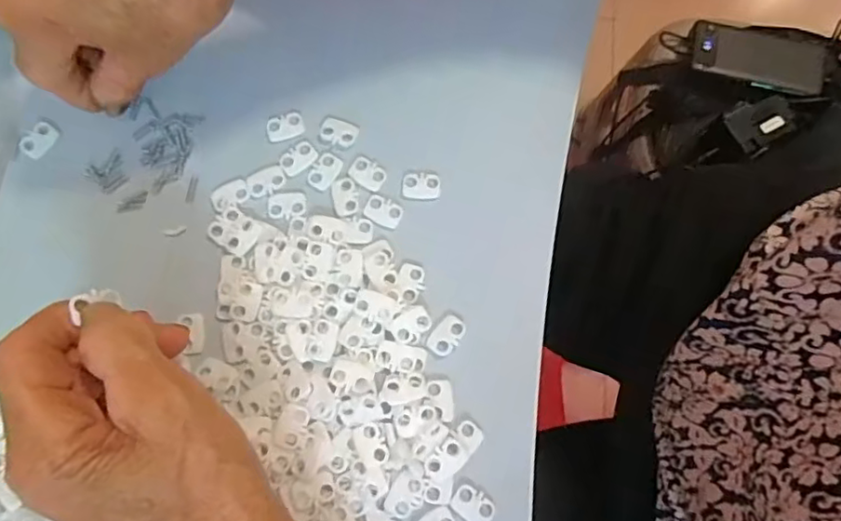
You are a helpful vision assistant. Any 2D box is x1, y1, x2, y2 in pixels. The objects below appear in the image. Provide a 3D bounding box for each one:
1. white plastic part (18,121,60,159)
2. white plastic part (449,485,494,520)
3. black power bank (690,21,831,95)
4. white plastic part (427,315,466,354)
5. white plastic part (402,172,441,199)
[{"bbox_3d":[-0.189,-0.060,0.294,0.014,0.004,0.019,39,80,10],"label":"white plastic part"},{"bbox_3d":[0.022,0.103,0.248,0.017,0.004,0.012,37,80,9],"label":"white plastic part"},{"bbox_3d":[0.396,-0.240,0.698,0.146,0.017,0.062,19,77,4],"label":"black power bank"},{"bbox_3d":[0.012,0.033,0.266,0.012,0.004,0.019,41,81,10],"label":"white plastic part"},{"bbox_3d":[0.000,-0.036,0.283,0.018,0.004,0.013,3,77,2],"label":"white plastic part"}]

